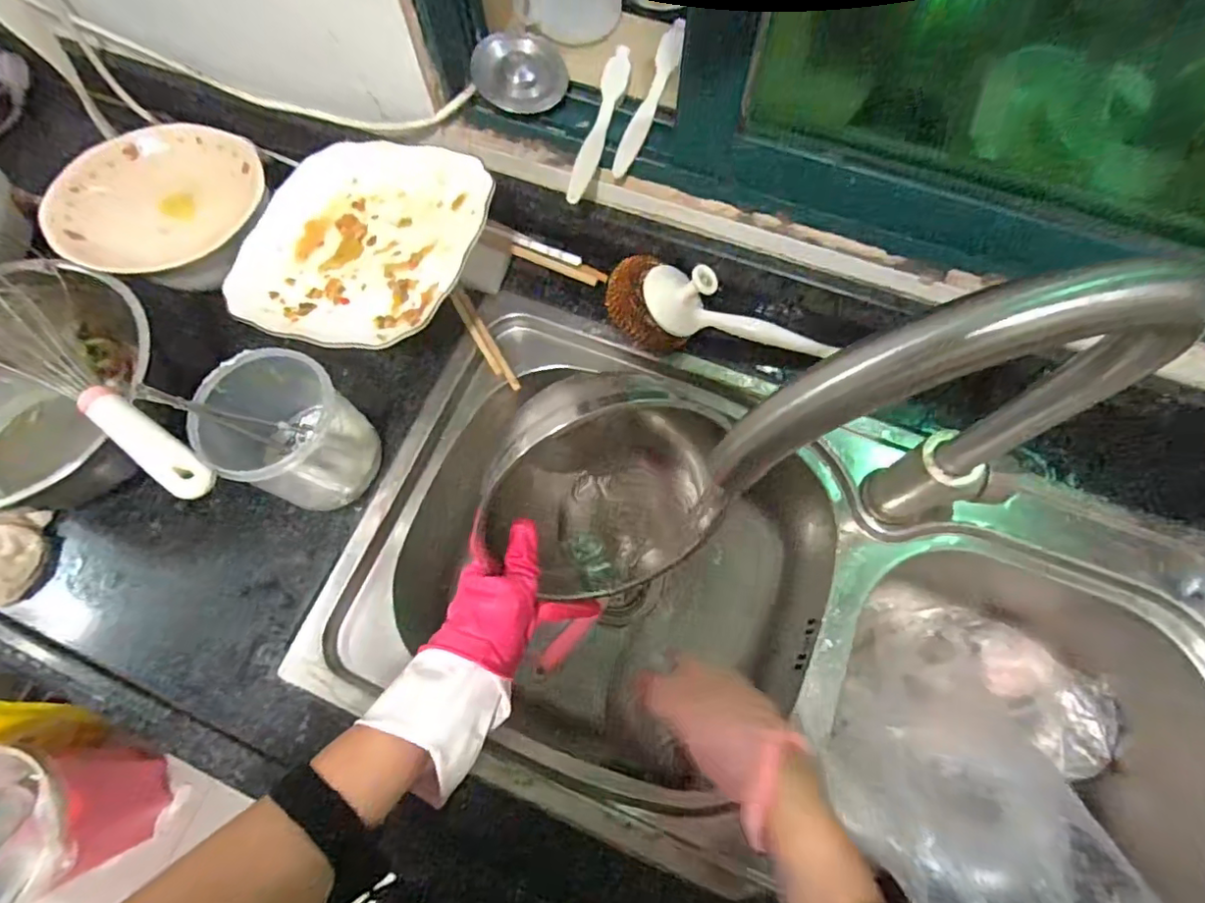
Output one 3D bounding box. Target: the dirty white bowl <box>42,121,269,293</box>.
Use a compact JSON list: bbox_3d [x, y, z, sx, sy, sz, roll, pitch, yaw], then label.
[{"bbox_3d":[-0.385,-0.222,0.514,0.163,0.045,0.172,0,71,1],"label":"dirty white bowl"}]

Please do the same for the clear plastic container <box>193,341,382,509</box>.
[{"bbox_3d":[-0.241,-0.013,0.456,0.104,0.108,0.092,42,77,14],"label":"clear plastic container"}]

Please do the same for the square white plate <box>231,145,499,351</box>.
[{"bbox_3d":[-0.196,-0.175,0.476,0.190,0.039,0.194,17,72,7],"label":"square white plate"}]

